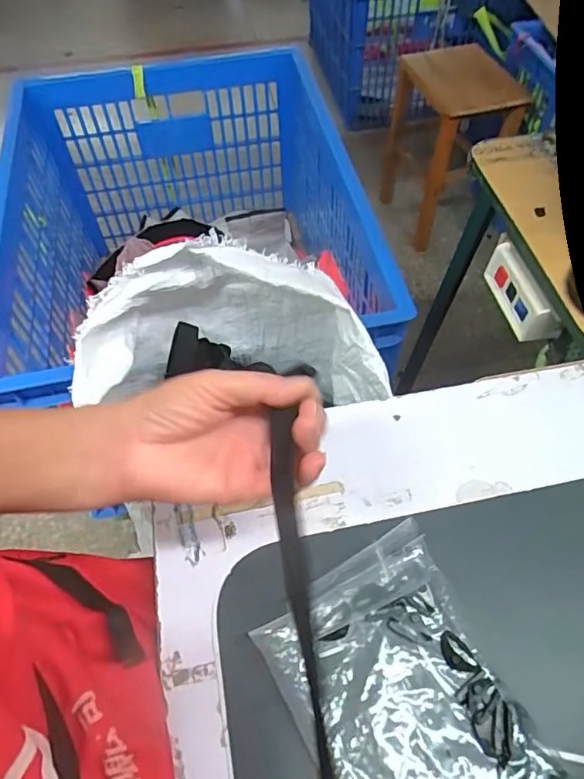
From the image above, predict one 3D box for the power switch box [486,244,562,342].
[{"bbox_3d":[0.258,-0.108,0.597,0.036,0.050,0.116,-12,56,-6],"label":"power switch box"}]

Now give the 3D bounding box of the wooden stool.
[{"bbox_3d":[0.452,-0.719,1.554,0.241,0.410,0.334,-17,57,-10],"label":"wooden stool"}]

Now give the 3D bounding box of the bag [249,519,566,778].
[{"bbox_3d":[0.076,0.200,0.333,0.134,0.027,0.181,-26,59,-15],"label":"bag"}]

